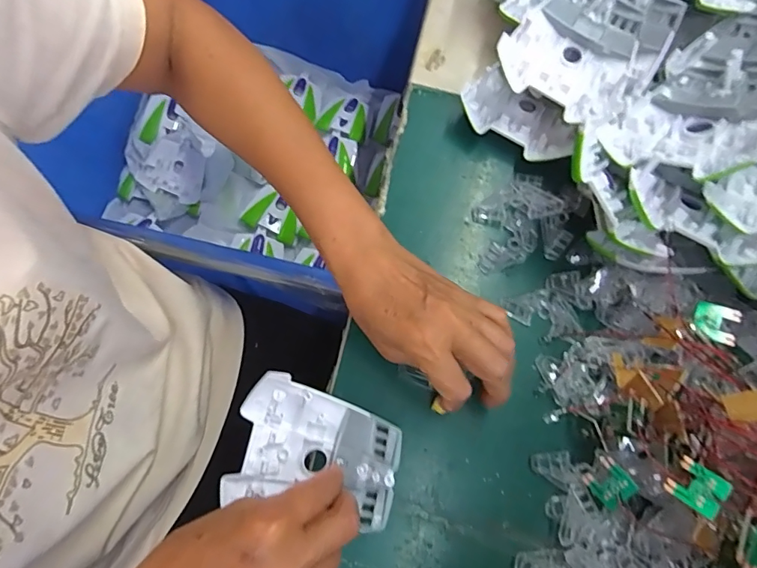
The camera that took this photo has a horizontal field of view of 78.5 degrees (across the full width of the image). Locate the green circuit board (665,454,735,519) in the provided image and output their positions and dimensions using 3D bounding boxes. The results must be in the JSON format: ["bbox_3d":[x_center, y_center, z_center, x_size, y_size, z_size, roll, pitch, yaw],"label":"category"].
[{"bbox_3d":[0.183,0.116,0.265,0.025,0.004,0.026,-44,51,-14],"label":"green circuit board"}]

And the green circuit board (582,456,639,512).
[{"bbox_3d":[0.153,0.133,0.308,0.026,0.006,0.026,-49,62,6],"label":"green circuit board"}]

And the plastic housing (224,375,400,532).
[{"bbox_3d":[-0.041,0.114,0.317,0.110,0.020,0.081,13,75,2],"label":"plastic housing"}]

